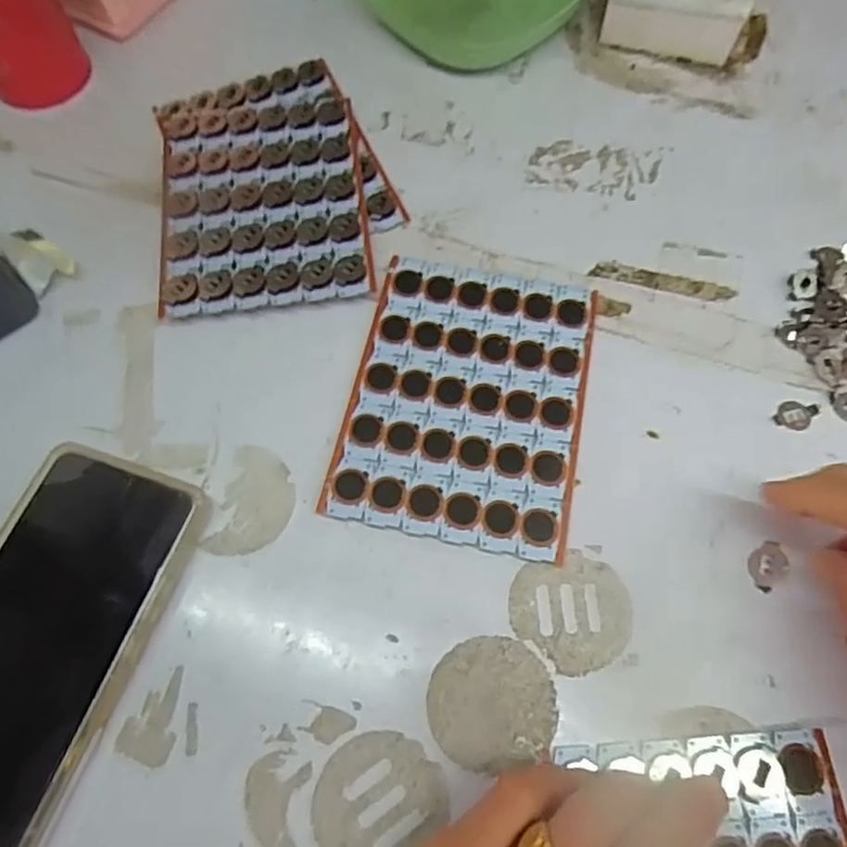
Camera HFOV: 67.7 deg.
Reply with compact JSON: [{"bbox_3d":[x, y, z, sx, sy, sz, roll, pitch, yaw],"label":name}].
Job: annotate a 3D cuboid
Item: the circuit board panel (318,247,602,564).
[{"bbox_3d":[0.023,-0.014,0.325,0.117,0.006,0.151,11,67,5],"label":"circuit board panel"}]

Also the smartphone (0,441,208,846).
[{"bbox_3d":[-0.165,0.094,0.273,0.082,0.015,0.166,17,68,7],"label":"smartphone"}]

